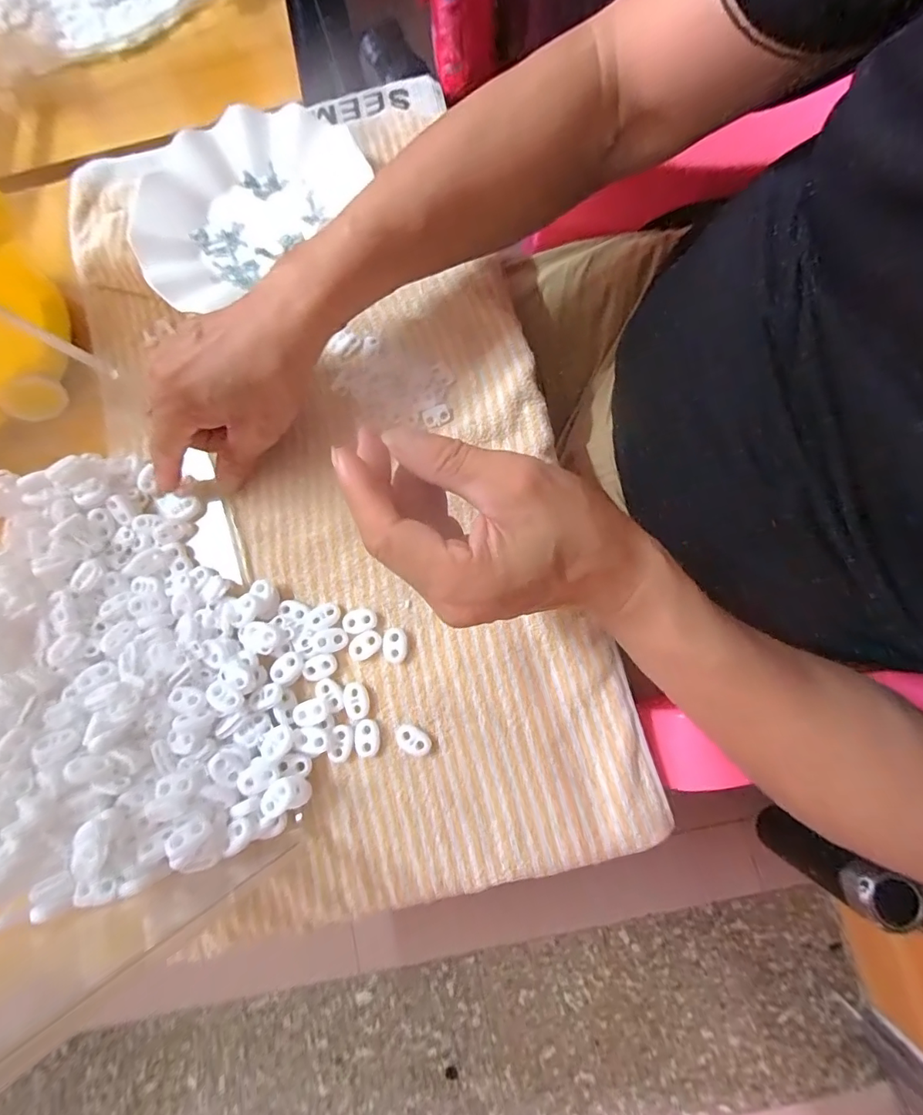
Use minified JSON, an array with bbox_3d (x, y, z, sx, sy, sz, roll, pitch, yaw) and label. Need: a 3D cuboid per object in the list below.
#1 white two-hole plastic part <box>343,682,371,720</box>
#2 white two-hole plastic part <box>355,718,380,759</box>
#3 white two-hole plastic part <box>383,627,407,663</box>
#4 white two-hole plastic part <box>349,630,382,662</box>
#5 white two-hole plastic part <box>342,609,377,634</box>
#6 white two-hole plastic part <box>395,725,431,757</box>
[{"bbox_3d":[-0.066,0.090,0.312,0.016,0.004,0.023,-19,77,1],"label":"white two-hole plastic part"},{"bbox_3d":[-0.059,0.113,0.310,0.016,0.004,0.022,-3,78,4],"label":"white two-hole plastic part"},{"bbox_3d":[-0.043,0.056,0.320,0.015,0.004,0.022,0,78,5],"label":"white two-hole plastic part"},{"bbox_3d":[-0.062,0.056,0.321,0.022,0.004,0.015,-34,78,-3],"label":"white two-hole plastic part"},{"bbox_3d":[-0.067,0.041,0.324,0.022,0.004,0.015,-18,77,1],"label":"white two-hole plastic part"},{"bbox_3d":[-0.030,0.114,0.307,0.023,0.005,0.015,24,81,9],"label":"white two-hole plastic part"}]

